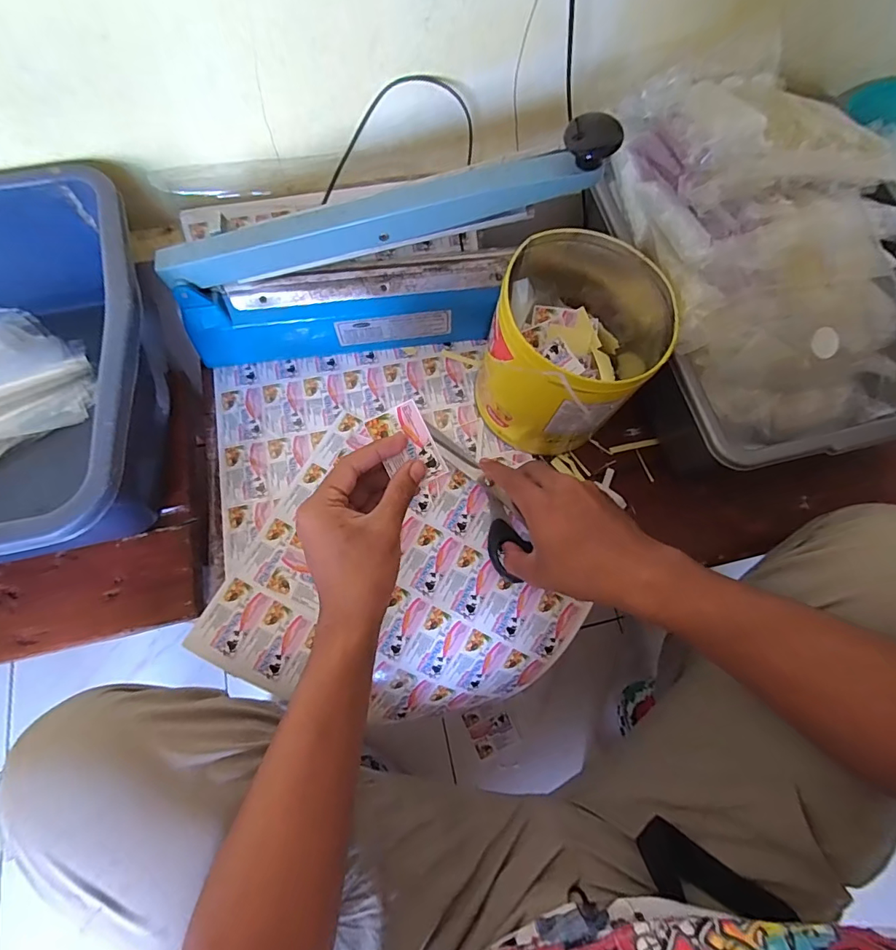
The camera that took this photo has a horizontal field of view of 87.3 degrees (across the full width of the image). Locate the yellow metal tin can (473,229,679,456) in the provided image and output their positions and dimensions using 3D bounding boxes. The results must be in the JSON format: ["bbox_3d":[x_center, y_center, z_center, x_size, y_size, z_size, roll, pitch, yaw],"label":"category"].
[{"bbox_3d":[0.115,-0.127,0.459,0.152,0.155,0.174,16,72,3],"label":"yellow metal tin can"}]

